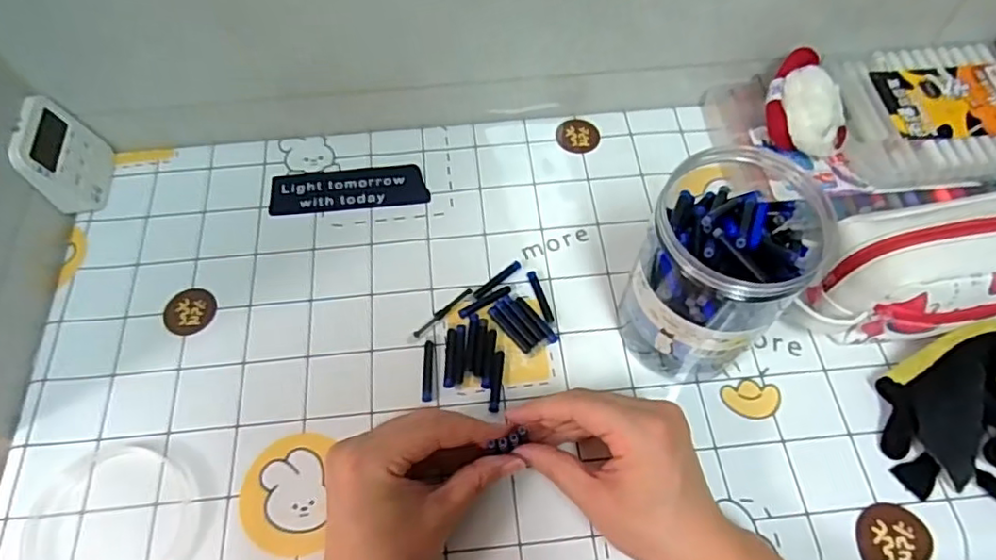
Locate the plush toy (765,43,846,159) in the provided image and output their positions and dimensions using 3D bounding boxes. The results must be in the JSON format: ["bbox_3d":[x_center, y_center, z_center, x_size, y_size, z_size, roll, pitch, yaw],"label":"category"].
[{"bbox_3d":[0.251,-0.152,0.511,0.050,0.044,0.100,-4,59,1],"label":"plush toy"}]

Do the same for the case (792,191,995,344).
[{"bbox_3d":[0.319,-0.006,0.442,0.206,0.098,0.083,-10,61,-5],"label":"case"}]

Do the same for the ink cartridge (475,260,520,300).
[{"bbox_3d":[0.000,-0.001,0.491,0.045,0.005,0.008,-36,66,-18],"label":"ink cartridge"}]

